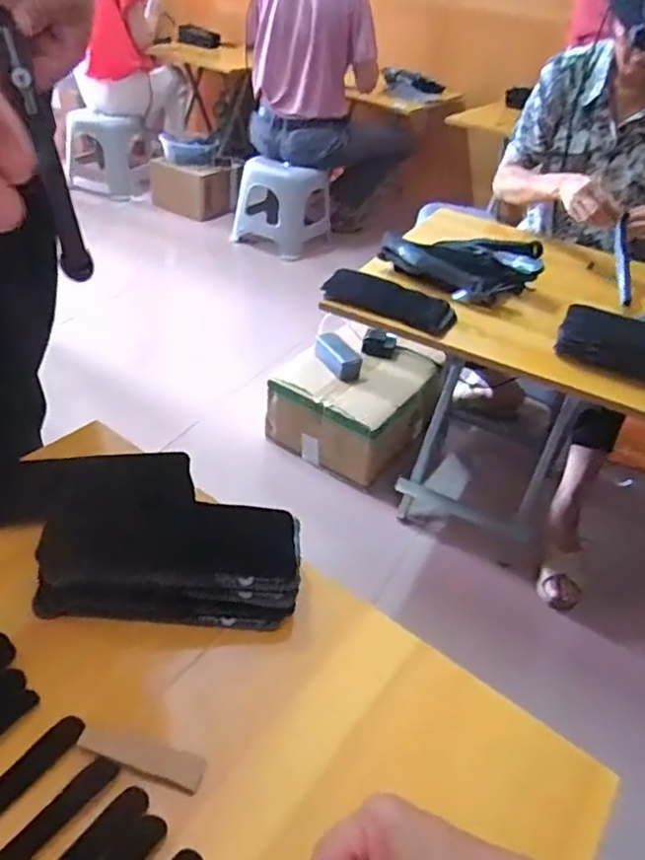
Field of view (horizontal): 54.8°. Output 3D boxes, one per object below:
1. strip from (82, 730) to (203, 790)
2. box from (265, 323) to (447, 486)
[{"bbox_3d":[-0.123,0.222,0.425,0.088,0.004,0.021,14,38,8],"label":"strip"},{"bbox_3d":[0.079,-0.076,1.493,0.339,0.182,0.328,25,41,21],"label":"box"}]

